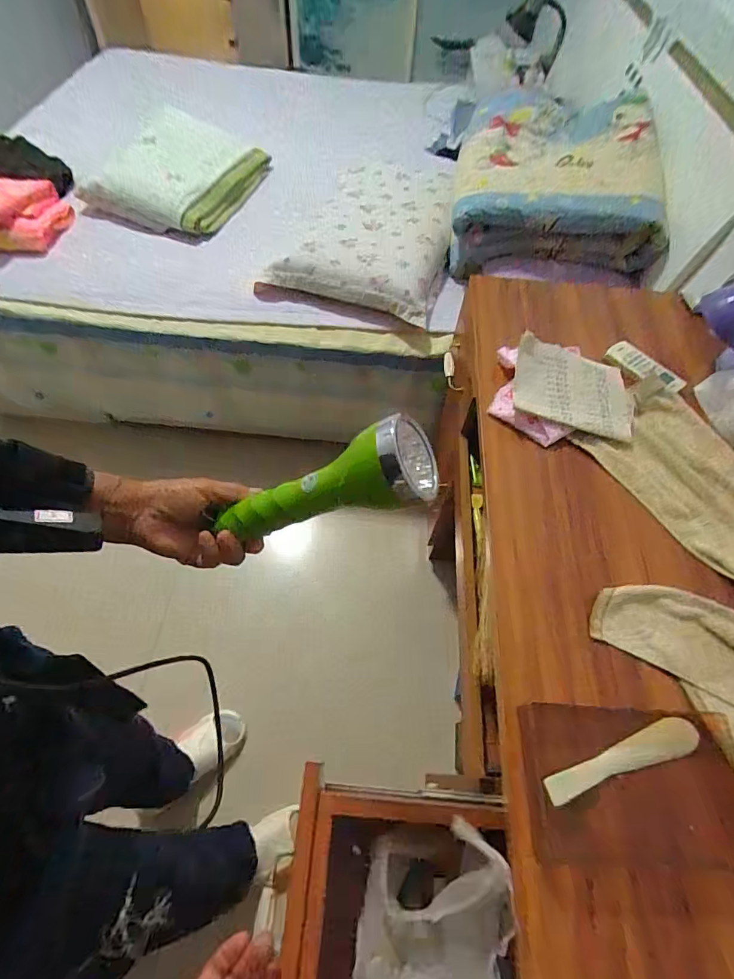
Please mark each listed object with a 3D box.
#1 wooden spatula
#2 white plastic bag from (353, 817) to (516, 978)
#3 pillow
[{"bbox_3d":[0.267,0.280,0.462,0.185,0.012,0.032,-12,61,-12],"label":"wooden spatula"},{"bbox_3d":[0.063,0.442,0.422,0.130,0.113,0.211,11,59,2],"label":"white plastic bag"},{"bbox_3d":[0.016,-0.744,1.255,0.438,0.150,0.672,13,59,3],"label":"pillow"}]

